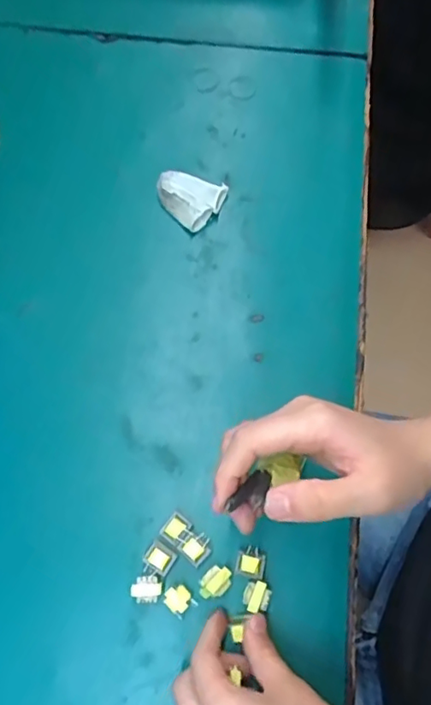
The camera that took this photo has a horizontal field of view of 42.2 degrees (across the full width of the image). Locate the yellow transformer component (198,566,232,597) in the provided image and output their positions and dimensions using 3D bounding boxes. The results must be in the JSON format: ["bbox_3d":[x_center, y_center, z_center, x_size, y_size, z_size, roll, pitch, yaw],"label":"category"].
[{"bbox_3d":[0.000,0.156,0.380,0.024,0.010,0.017,-36,75,-12],"label":"yellow transformer component"}]

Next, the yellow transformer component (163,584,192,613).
[{"bbox_3d":[-0.025,0.165,0.374,0.017,0.015,0.016,0,71,0],"label":"yellow transformer component"}]

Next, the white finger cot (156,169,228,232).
[{"bbox_3d":[-0.023,-0.136,0.480,0.056,0.012,0.049,34,74,11],"label":"white finger cot"}]

